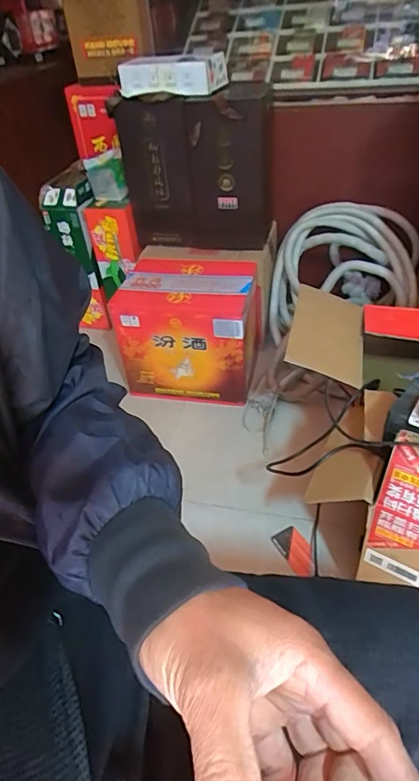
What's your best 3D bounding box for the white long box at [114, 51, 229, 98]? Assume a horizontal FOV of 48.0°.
[{"bbox_3d":[-0.091,-0.746,1.114,0.232,0.065,0.127,15,46,22],"label":"white long box"}]

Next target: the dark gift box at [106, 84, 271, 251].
[{"bbox_3d":[-0.018,-0.554,1.210,0.371,0.350,0.138,18,47,25],"label":"dark gift box"}]

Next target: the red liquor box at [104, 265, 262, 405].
[{"bbox_3d":[-0.042,-0.162,1.245,0.321,0.274,0.243,6,43,13],"label":"red liquor box"}]

